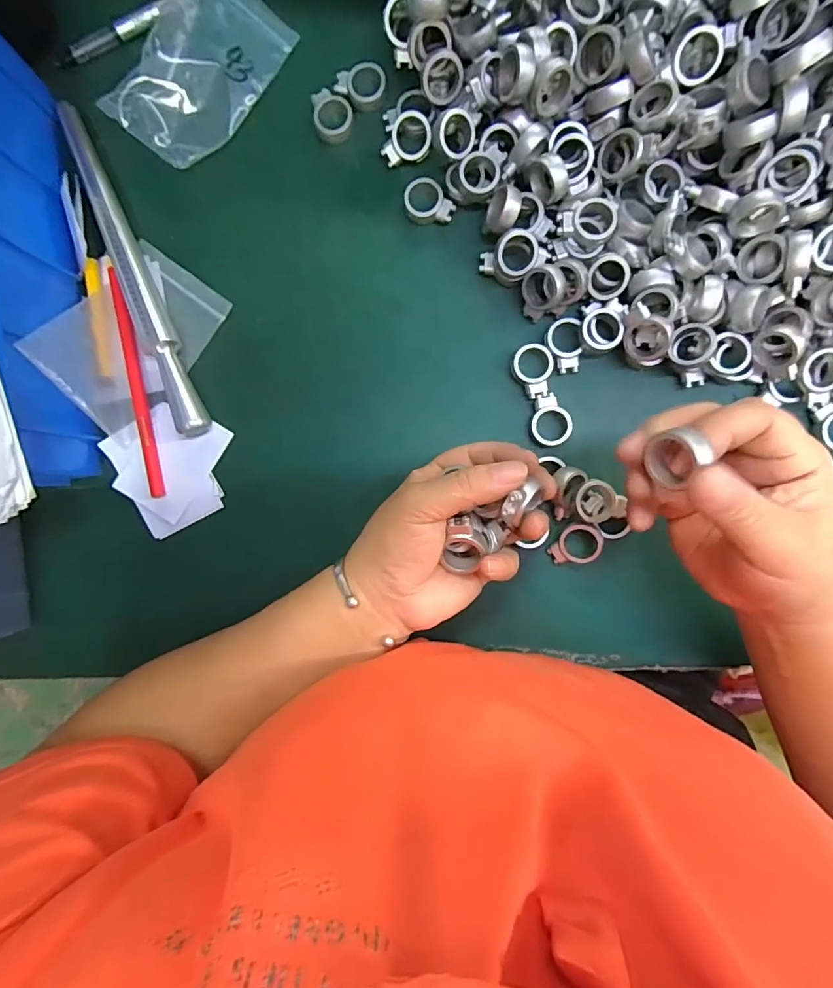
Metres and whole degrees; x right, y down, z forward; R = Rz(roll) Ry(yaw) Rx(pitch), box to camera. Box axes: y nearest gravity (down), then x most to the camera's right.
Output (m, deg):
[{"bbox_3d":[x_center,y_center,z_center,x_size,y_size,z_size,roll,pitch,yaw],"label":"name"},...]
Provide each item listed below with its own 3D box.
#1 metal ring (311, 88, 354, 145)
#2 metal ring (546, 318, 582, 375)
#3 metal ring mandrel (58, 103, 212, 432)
[{"bbox_3d":[-0.055,-0.252,0.311,0.025,0.010,0.031,-6,91,4],"label":"metal ring"},{"bbox_3d":[0.096,-0.095,0.303,0.021,0.005,0.034,-4,91,4],"label":"metal ring"},{"bbox_3d":[-0.188,-0.150,0.313,0.018,0.020,0.232,-21,89,4],"label":"metal ring mandrel"}]

